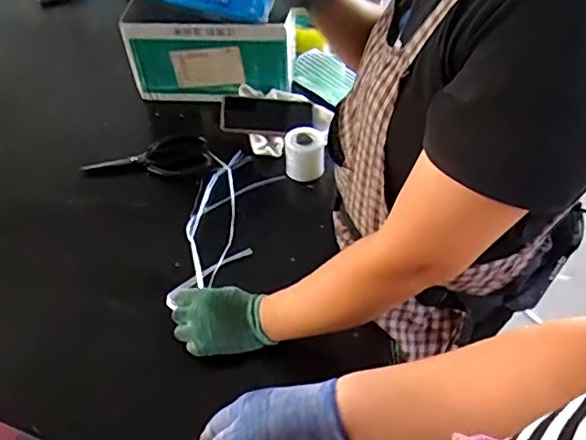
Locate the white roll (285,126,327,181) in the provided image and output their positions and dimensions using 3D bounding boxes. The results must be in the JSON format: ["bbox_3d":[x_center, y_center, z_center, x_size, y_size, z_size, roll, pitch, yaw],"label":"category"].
[{"bbox_3d":[0.019,-0.105,0.891,0.064,0.078,0.062,-1,47,1],"label":"white roll"}]

